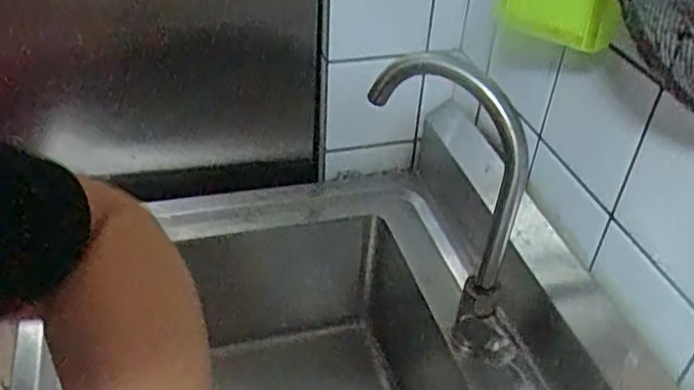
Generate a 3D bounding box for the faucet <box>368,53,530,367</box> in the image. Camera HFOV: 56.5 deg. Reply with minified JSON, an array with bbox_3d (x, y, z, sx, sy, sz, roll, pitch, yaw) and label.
[{"bbox_3d":[0.116,0.010,0.711,0.085,0.342,0.228,-18,43,-24],"label":"faucet"}]

